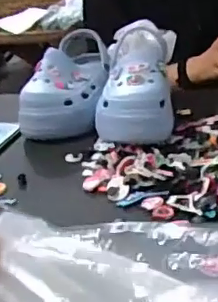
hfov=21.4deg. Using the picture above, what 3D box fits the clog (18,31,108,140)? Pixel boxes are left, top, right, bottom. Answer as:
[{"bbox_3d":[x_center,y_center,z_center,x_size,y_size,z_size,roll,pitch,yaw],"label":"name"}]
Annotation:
[{"bbox_3d":[-0.059,-0.112,0.939,0.111,0.098,0.227,0,27,13],"label":"clog"}]

